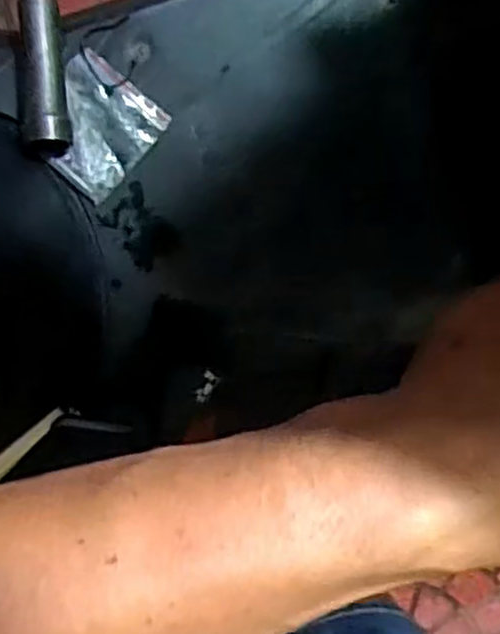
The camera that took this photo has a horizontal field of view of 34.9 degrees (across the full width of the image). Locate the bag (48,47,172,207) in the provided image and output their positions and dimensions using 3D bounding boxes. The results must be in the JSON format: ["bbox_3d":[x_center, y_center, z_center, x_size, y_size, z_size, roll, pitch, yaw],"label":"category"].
[{"bbox_3d":[-0.136,-0.166,0.699,0.091,0.014,0.099,39,93,-7],"label":"bag"}]

